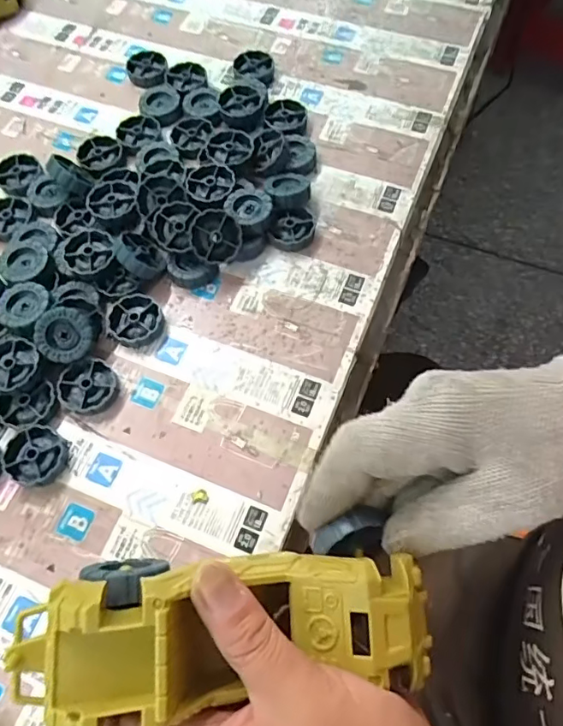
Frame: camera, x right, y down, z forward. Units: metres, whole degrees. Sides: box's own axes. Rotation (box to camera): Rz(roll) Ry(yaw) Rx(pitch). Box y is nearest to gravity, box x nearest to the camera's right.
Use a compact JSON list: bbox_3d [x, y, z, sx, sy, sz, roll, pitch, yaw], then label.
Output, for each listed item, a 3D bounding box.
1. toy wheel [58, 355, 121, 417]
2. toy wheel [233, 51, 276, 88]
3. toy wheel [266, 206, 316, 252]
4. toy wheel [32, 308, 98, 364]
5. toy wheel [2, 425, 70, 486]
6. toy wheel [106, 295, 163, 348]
[{"bbox_3d":[-0.134,0.016,0.368,0.039,0.012,0.040,-1,67,2],"label":"toy wheel"},{"bbox_3d":[-0.026,-0.279,0.493,0.038,0.010,0.041,-1,67,2],"label":"toy wheel"},{"bbox_3d":[0.008,-0.108,0.423,0.036,0.013,0.034,4,67,4],"label":"toy wheel"},{"bbox_3d":[-0.151,-0.020,0.368,0.039,0.012,0.037,-1,96,-14],"label":"toy wheel"},{"bbox_3d":[-0.163,0.061,0.348,0.041,0.010,0.038,-1,67,2],"label":"toy wheel"},{"bbox_3d":[-0.110,-0.032,0.390,0.039,0.012,0.041,-1,67,2],"label":"toy wheel"}]

